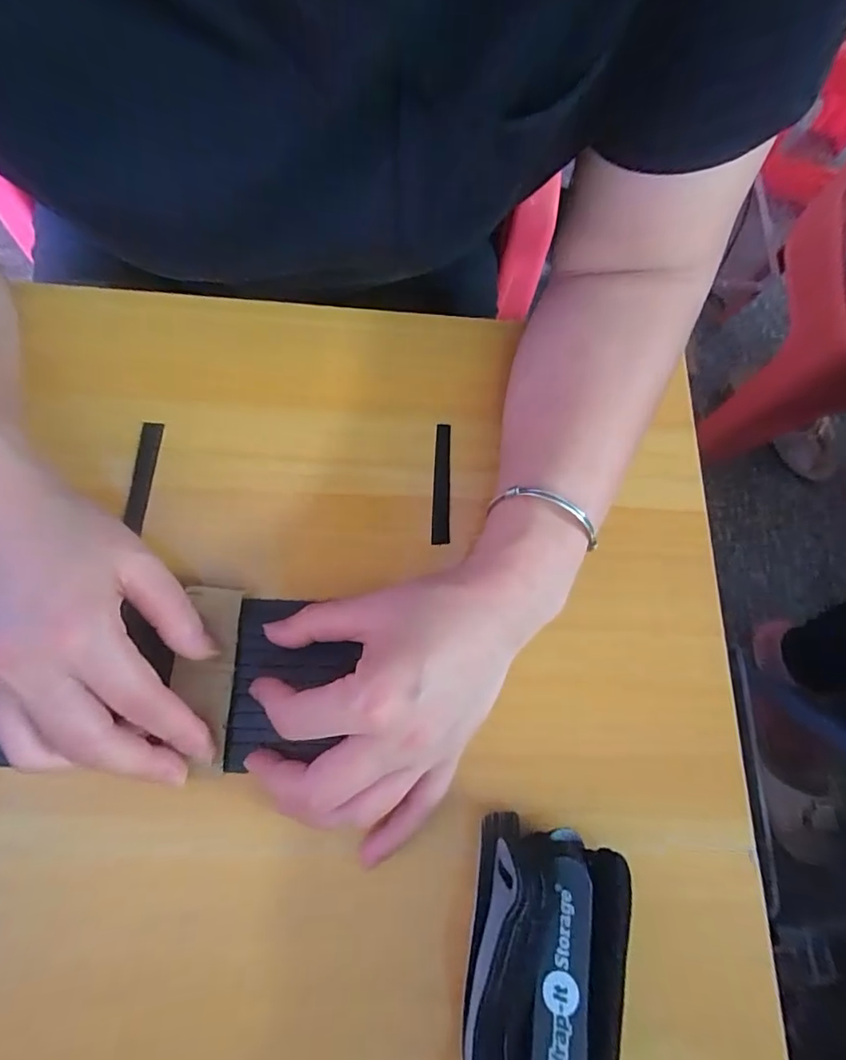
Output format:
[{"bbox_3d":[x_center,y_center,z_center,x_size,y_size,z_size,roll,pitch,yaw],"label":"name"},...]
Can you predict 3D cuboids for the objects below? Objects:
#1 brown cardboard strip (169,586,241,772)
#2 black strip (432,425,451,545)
[{"bbox_3d":[-0.101,0.068,0.241,0.026,0.008,0.084,-2,75,-3],"label":"brown cardboard strip"},{"bbox_3d":[0.010,-0.027,0.294,0.010,0.004,0.072,2,72,0],"label":"black strip"}]

